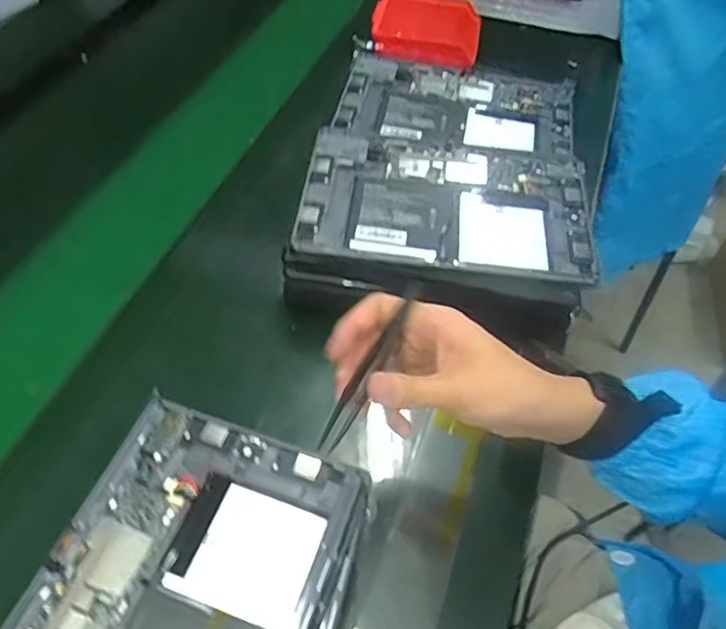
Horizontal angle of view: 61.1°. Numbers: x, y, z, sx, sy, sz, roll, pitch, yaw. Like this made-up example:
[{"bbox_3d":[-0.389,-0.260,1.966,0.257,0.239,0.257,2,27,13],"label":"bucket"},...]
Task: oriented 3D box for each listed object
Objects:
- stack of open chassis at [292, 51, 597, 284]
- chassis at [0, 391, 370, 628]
[{"bbox_3d":[0.091,-0.157,0.625,0.261,0.056,0.365,8,52,5],"label":"stack of open chassis"},{"bbox_3d":[-0.118,0.182,0.374,0.169,0.016,0.253,15,53,11],"label":"chassis"}]

